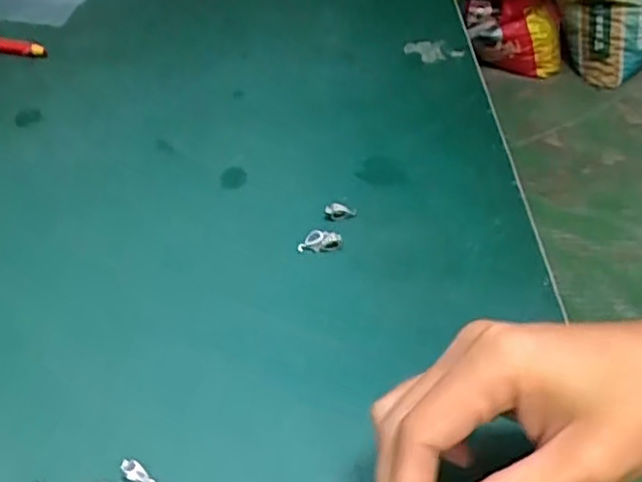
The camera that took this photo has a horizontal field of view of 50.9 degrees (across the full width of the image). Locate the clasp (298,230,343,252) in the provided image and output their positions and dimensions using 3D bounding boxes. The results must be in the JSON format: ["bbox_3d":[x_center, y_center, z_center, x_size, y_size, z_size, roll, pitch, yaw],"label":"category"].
[{"bbox_3d":[0.000,0.000,0.383,0.024,0.009,0.011,6,44,9],"label":"clasp"}]

